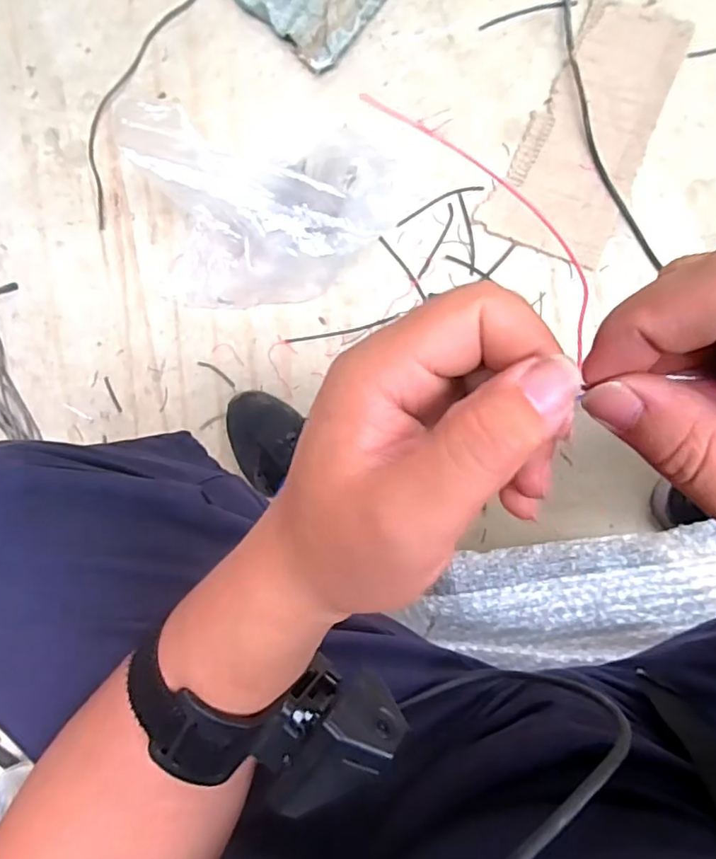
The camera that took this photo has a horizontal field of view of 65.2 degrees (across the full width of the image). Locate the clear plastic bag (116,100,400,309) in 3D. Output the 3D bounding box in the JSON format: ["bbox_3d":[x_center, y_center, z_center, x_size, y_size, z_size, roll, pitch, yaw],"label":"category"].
[{"bbox_3d":[-0.108,-0.259,0.635,0.290,0.187,0.208,1,94,7],"label":"clear plastic bag"}]

